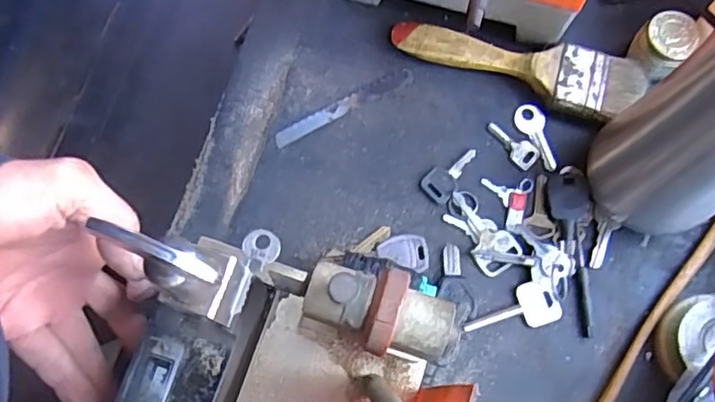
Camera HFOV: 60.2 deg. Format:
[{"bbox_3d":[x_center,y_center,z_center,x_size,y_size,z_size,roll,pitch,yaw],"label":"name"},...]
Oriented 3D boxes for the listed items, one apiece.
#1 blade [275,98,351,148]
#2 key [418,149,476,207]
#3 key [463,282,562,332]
[{"bbox_3d":[-0.030,-0.054,0.420,0.057,0.004,0.010,-29,90,-10],"label":"blade"},{"bbox_3d":[0.061,-0.019,0.413,0.022,0.004,0.044,34,76,11],"label":"key"},{"bbox_3d":[0.097,0.070,0.391,0.061,0.004,0.026,-15,73,-3],"label":"key"}]

